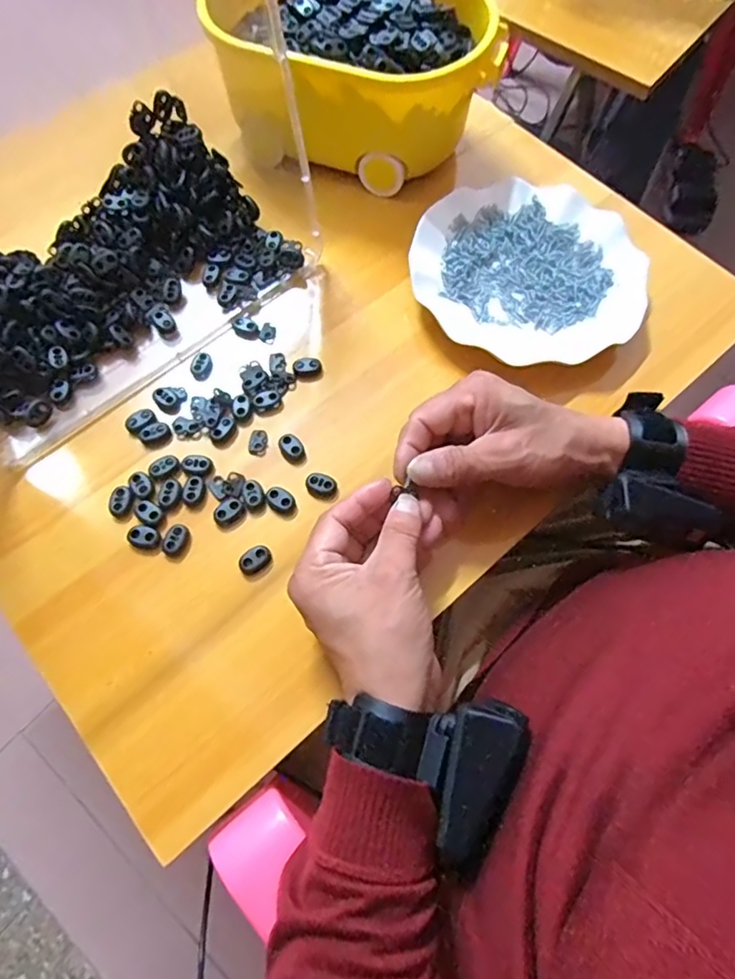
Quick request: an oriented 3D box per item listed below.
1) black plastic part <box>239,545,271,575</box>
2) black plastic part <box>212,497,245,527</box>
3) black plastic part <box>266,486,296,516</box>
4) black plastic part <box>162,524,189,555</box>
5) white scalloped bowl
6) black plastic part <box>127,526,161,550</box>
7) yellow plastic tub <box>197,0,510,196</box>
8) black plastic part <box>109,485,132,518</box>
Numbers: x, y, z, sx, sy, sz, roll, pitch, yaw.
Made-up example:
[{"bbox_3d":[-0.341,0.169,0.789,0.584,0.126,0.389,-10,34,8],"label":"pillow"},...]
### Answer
[{"bbox_3d":[-0.075,0.047,0.377,0.022,0.006,0.015,-39,72,-15],"label":"black plastic part"},{"bbox_3d":[-0.095,0.015,0.388,0.021,0.005,0.016,-40,72,-16],"label":"black plastic part"},{"bbox_3d":[-0.060,0.007,0.393,0.021,0.005,0.016,33,71,13],"label":"black plastic part"},{"bbox_3d":[-0.129,0.033,0.381,0.015,0.007,0.021,22,68,9],"label":"black plastic part"},{"bbox_3d":[0.129,-0.173,0.462,0.177,0.026,0.173,0,67,0],"label":"white scalloped bowl"},{"bbox_3d":[-0.150,0.032,0.381,0.021,0.006,0.015,15,67,6],"label":"black plastic part"},{"bbox_3d":[-0.010,-0.358,0.497,0.232,0.110,0.154,18,68,7],"label":"yellow plastic tub"},{"bbox_3d":[-0.169,0.008,0.390,0.014,0.005,0.021,8,67,3],"label":"black plastic part"}]

